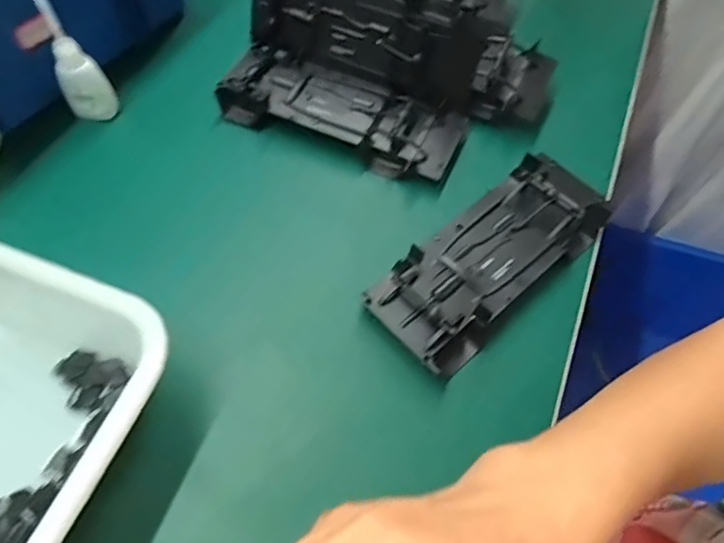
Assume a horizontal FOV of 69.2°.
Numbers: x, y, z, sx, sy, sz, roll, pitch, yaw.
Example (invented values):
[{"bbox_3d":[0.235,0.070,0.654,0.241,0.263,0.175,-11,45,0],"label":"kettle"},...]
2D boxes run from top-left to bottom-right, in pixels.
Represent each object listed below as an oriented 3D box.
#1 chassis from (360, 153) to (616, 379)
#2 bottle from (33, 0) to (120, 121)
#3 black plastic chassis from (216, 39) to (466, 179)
[{"bbox_3d":[0.092,-0.011,0.363,0.193,0.038,0.073,-37,67,-22],"label":"chassis"},{"bbox_3d":[-0.214,-0.159,0.386,0.029,0.104,0.025,12,59,5],"label":"bottle"},{"bbox_3d":[-0.016,-0.130,0.425,0.193,0.033,0.075,23,60,11],"label":"black plastic chassis"}]

